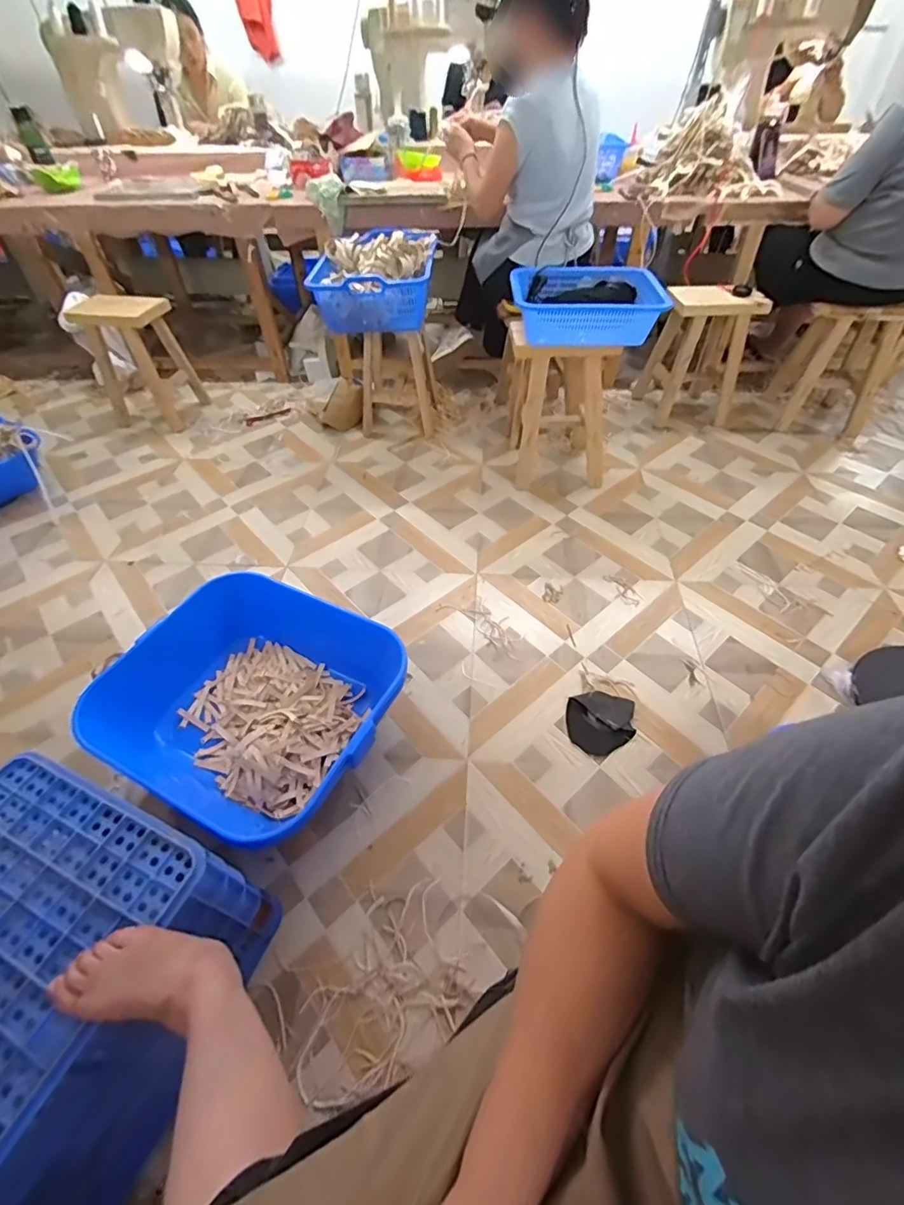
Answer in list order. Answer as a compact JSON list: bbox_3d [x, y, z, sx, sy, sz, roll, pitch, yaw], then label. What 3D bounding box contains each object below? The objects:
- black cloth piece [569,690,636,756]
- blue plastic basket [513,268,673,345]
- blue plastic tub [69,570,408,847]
[{"bbox_3d":[0.354,0.283,1.186,0.152,0.018,0.162,7,49,7],"label":"black cloth piece"},{"bbox_3d":[0.405,-0.912,1.532,0.448,0.124,0.302,9,49,8],"label":"blue plastic basket"},{"bbox_3d":[-0.453,0.229,1.147,0.644,0.187,0.520,19,51,16],"label":"blue plastic tub"}]

